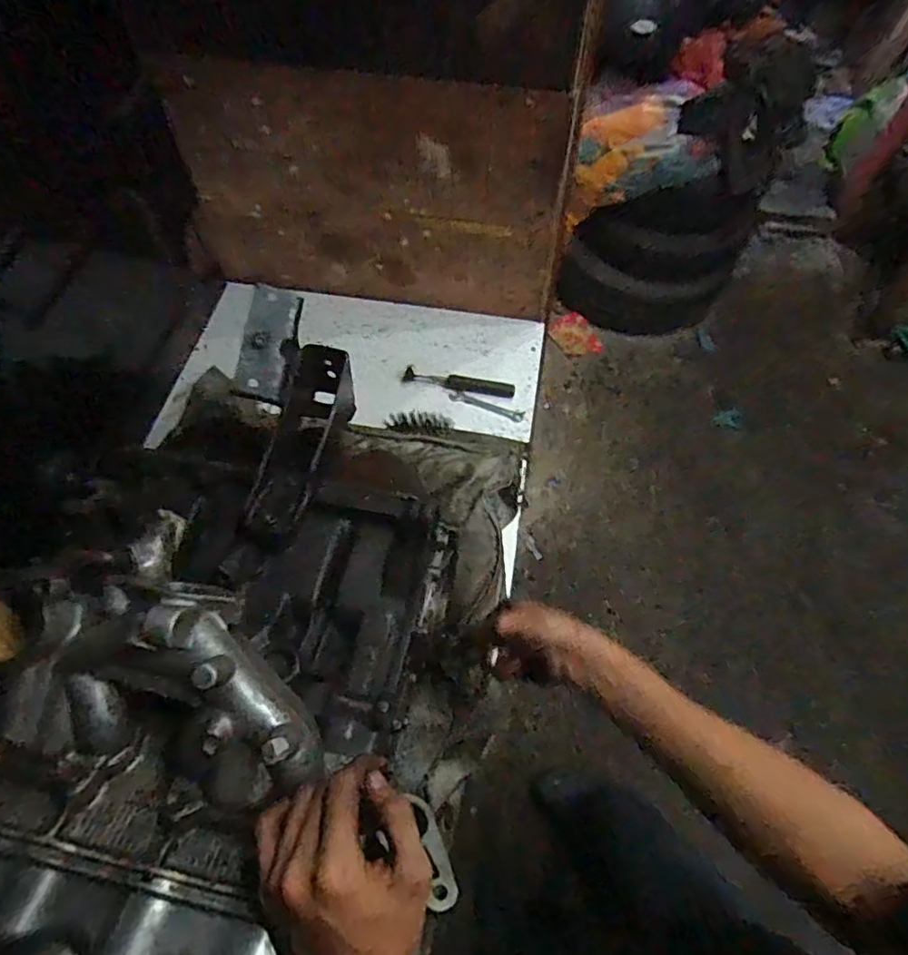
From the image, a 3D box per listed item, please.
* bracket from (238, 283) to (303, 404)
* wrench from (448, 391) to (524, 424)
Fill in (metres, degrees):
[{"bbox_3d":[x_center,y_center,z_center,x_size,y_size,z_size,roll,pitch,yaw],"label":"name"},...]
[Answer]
[{"bbox_3d":[-0.172,-0.127,0.538,0.049,0.020,0.106,10,87,-19],"label":"bracket"},{"bbox_3d":[0.049,-0.109,0.870,0.118,0.004,0.021,19,58,6],"label":"wrench"}]

